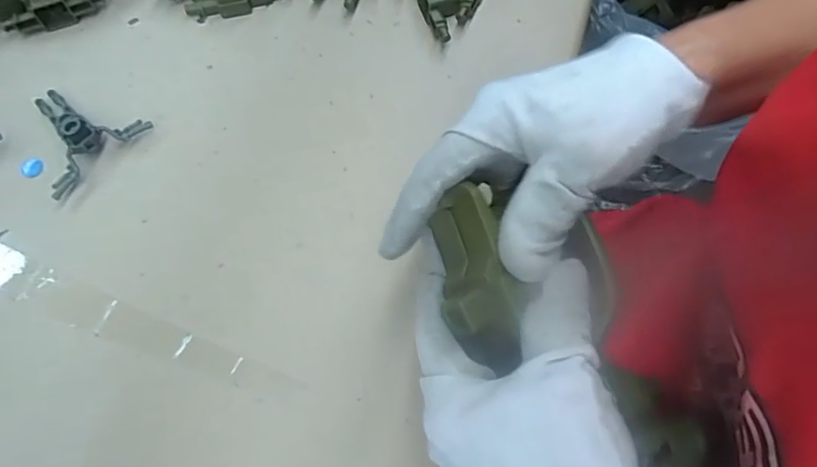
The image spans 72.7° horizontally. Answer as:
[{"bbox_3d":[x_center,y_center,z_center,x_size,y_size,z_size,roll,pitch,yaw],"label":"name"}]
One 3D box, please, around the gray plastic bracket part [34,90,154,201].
[{"bbox_3d":[-0.222,-0.071,0.365,0.071,0.014,0.072,42,75,14],"label":"gray plastic bracket part"}]

